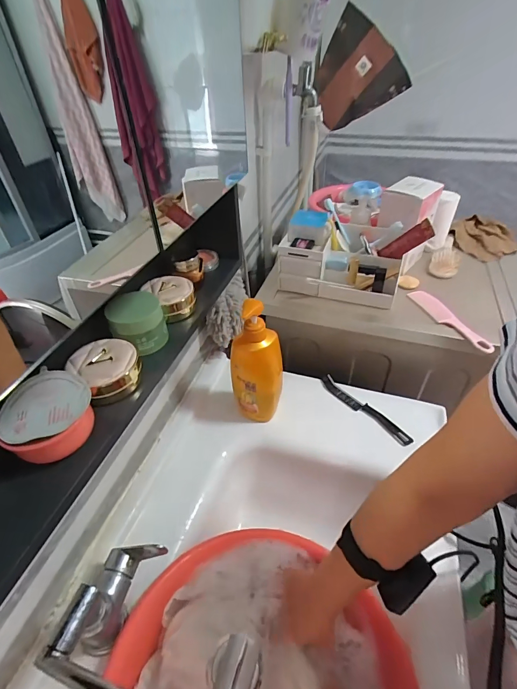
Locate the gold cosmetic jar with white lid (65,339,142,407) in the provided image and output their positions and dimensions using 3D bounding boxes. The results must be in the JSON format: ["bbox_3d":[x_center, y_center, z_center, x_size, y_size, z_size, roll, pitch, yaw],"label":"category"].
[{"bbox_3d":[-0.160,0.029,0.376,0.067,0.040,0.064,-1,41,1],"label":"gold cosmetic jar with white lid"}]

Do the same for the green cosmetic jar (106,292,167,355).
[{"bbox_3d":[-0.140,-0.026,0.412,0.062,0.056,0.060,-18,43,-17],"label":"green cosmetic jar"}]

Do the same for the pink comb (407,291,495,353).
[{"bbox_3d":[0.385,-0.053,0.704,0.039,0.013,0.208,-13,42,-12],"label":"pink comb"}]

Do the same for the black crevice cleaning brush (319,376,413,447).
[{"bbox_3d":[0.207,0.128,0.692,0.032,0.013,0.208,-30,48,-28],"label":"black crevice cleaning brush"}]

